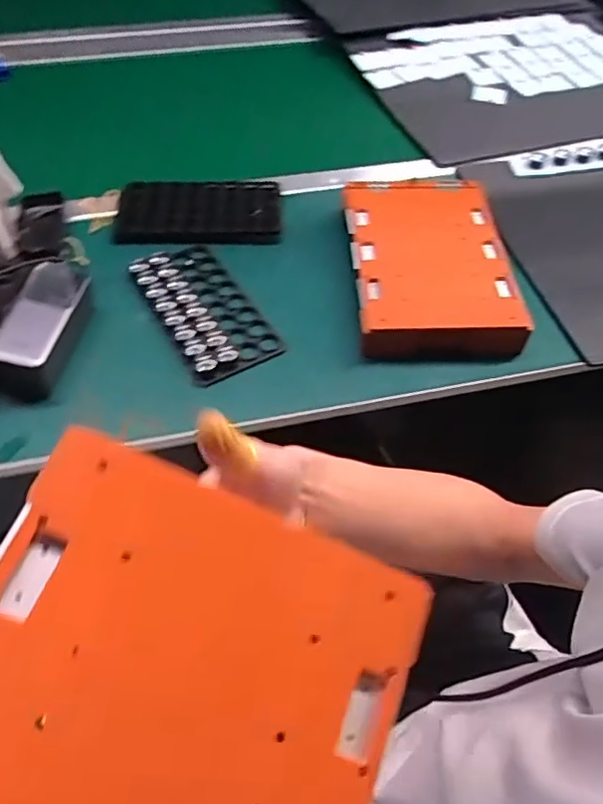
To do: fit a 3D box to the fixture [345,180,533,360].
[{"bbox_3d":[0.141,-0.156,0.673,0.165,0.054,0.256,-1,53,-2],"label":"fixture"}]

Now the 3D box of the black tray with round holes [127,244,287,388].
[{"bbox_3d":[-0.107,-0.104,0.645,0.097,0.019,0.192,-25,58,-19],"label":"black tray with round holes"}]

